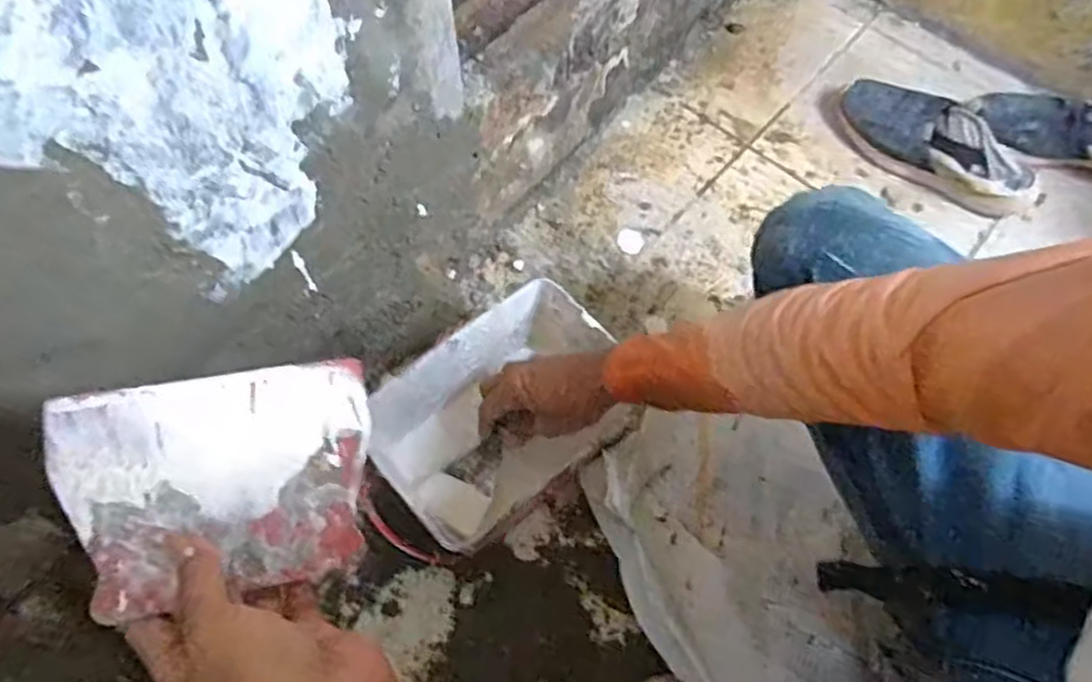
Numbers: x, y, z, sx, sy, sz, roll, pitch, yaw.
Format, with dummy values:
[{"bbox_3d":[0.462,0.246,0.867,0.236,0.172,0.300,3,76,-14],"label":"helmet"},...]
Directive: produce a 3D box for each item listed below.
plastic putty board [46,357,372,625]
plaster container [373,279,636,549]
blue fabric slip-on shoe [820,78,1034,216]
[{"bbox_3d":[-0.187,0.079,0.434,0.169,0.005,0.130,-7,67,-21],"label":"plastic putty board"},{"bbox_3d":[-0.044,0.077,0.744,0.231,0.138,0.157,-33,67,-17],"label":"plaster container"},{"bbox_3d":[0.483,-0.256,0.949,0.261,0.062,0.100,29,67,13],"label":"blue fabric slip-on shoe"}]

